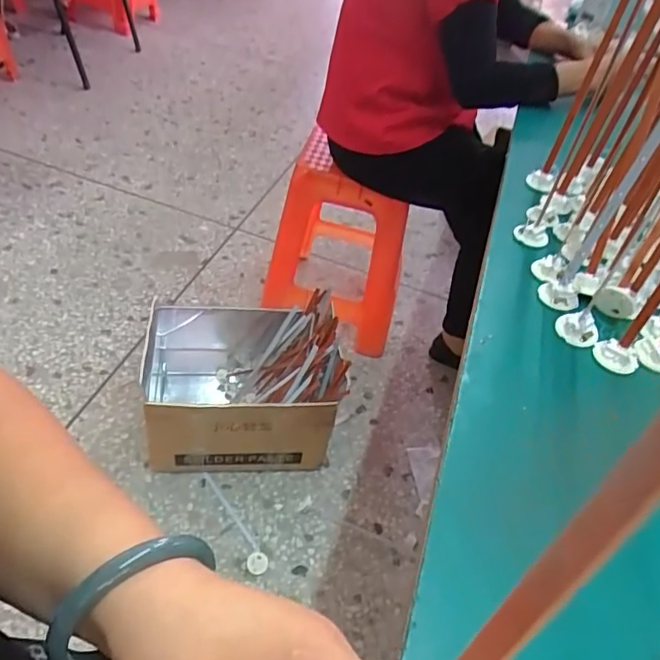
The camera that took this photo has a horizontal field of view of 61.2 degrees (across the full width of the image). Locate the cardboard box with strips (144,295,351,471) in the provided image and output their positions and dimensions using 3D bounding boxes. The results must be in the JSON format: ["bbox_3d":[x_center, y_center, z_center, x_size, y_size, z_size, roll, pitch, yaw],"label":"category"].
[{"bbox_3d":[-0.182,0.099,1.172,0.409,0.262,0.283,2,44,-10],"label":"cardboard box with strips"}]

